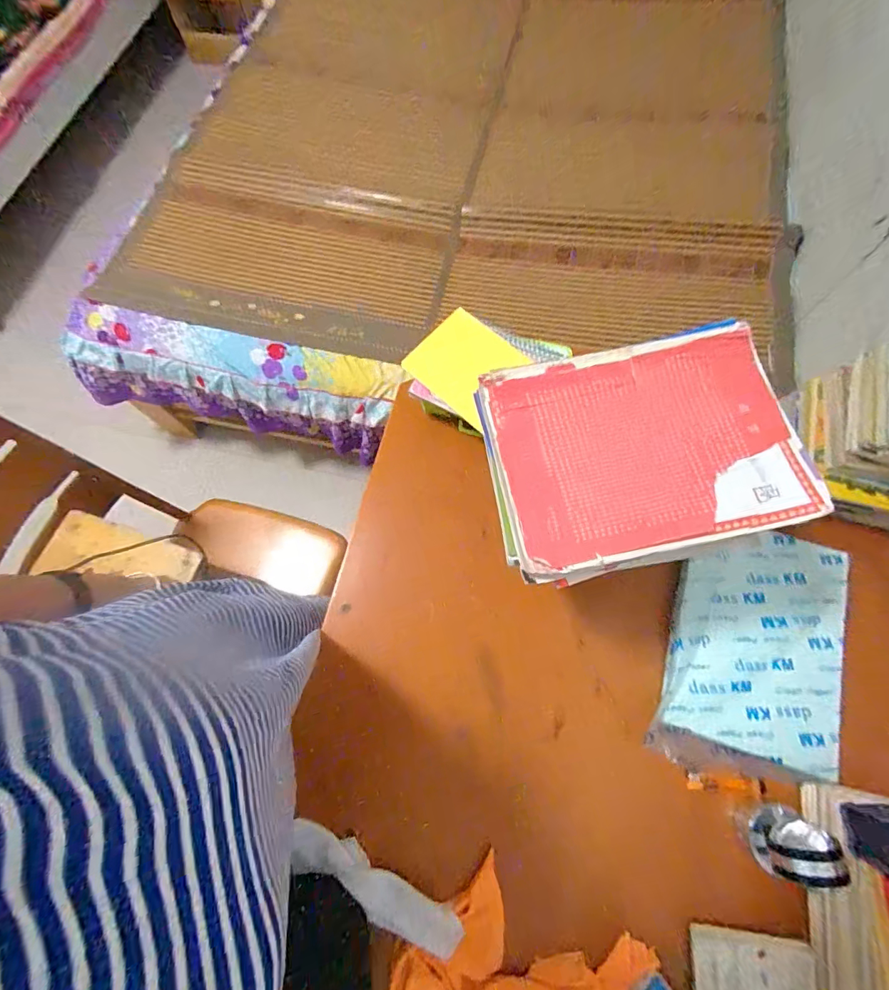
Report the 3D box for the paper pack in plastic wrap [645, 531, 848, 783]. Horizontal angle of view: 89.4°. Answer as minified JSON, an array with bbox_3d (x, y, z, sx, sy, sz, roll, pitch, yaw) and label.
[{"bbox_3d":[0.406,0.196,0.589,0.213,0.025,0.311,17,73,7],"label":"paper pack in plastic wrap"}]

